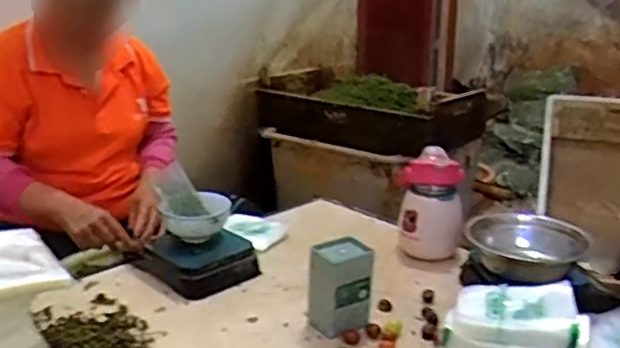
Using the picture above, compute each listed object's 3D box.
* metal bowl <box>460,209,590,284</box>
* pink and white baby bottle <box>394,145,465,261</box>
[{"bbox_3d":[0.333,0.114,1.000,0.171,0.058,0.165,1,18,0],"label":"metal bowl"},{"bbox_3d":[0.217,0.051,1.159,0.110,0.175,0.103,0,18,-3],"label":"pink and white baby bottle"}]

